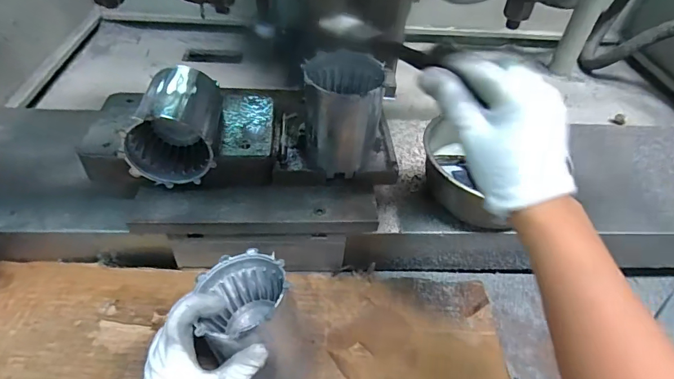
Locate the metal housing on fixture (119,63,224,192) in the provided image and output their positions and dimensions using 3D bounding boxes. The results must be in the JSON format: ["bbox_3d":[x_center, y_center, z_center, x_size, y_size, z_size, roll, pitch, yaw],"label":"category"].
[{"bbox_3d":[-0.188,-0.083,0.493,0.090,0.095,0.125,-1,46,-7],"label":"metal housing on fixture"}]

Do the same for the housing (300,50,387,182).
[{"bbox_3d":[0.005,-0.087,0.512,0.087,0.133,0.092,4,45,-2],"label":"housing"}]

